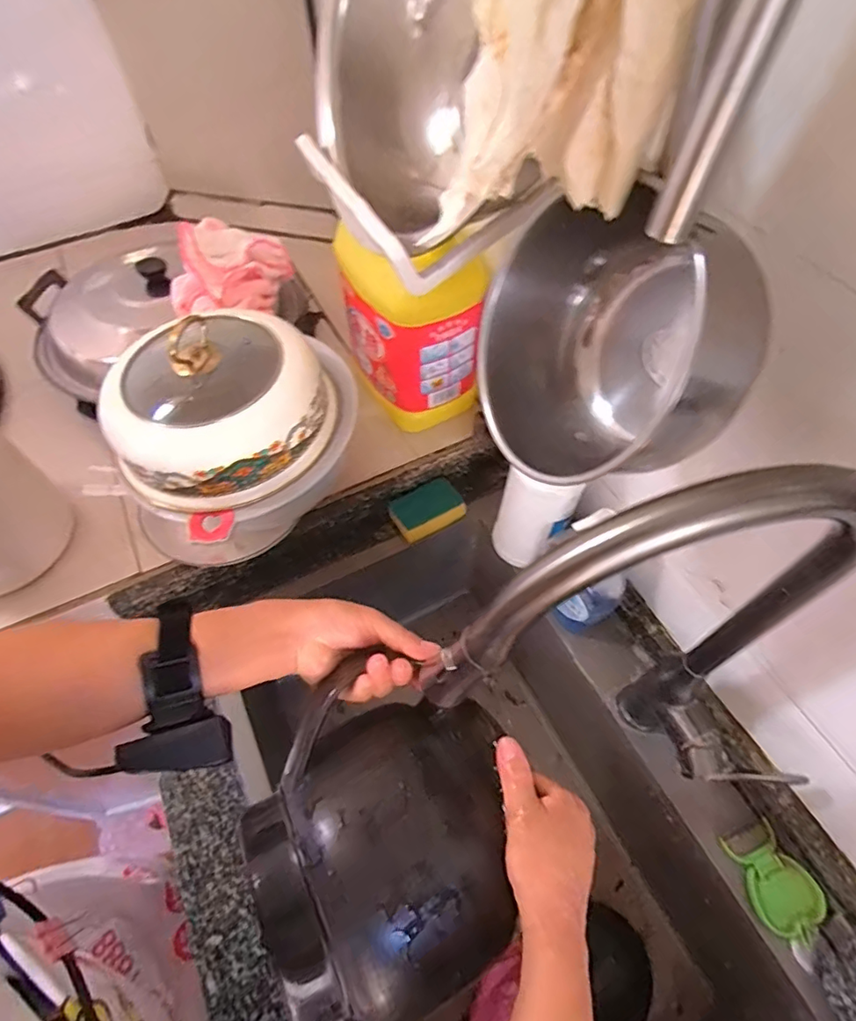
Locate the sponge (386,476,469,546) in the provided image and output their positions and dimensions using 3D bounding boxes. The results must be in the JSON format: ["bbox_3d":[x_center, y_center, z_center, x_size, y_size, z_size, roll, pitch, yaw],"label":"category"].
[{"bbox_3d":[-0.002,-0.001,0.715,0.092,0.026,0.060,-28,59,-16],"label":"sponge"}]

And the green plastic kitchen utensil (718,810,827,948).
[{"bbox_3d":[0.321,0.343,0.500,0.059,0.013,0.089,-19,57,-11],"label":"green plastic kitchen utensil"}]

